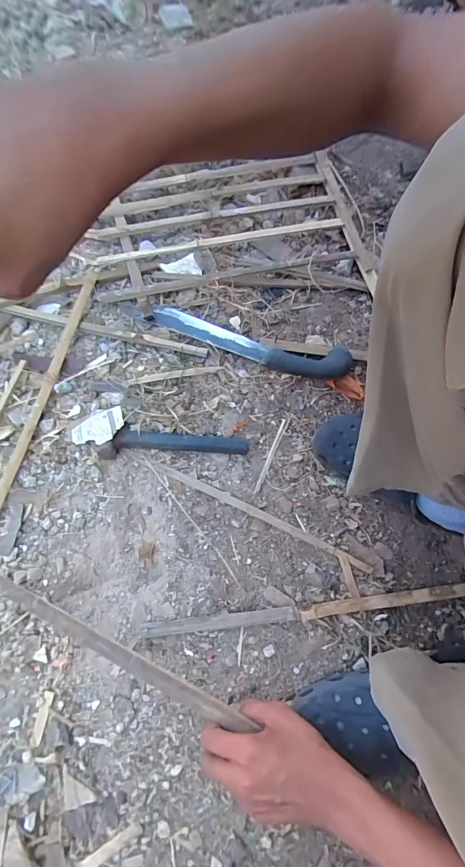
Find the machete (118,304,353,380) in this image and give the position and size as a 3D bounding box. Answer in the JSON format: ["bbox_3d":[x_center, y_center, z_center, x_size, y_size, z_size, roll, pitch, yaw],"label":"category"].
[{"bbox_3d":[-0.003,-0.172,0.705,0.423,0.032,0.069,17,67,5],"label":"machete"}]

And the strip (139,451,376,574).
[{"bbox_3d":[0.023,0.114,0.607,0.393,0.013,0.015,25,68,8],"label":"strip"}]

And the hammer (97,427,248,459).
[{"bbox_3d":[-0.092,0.014,0.633,0.229,0.038,0.053,-3,67,-4],"label":"hammer"}]

